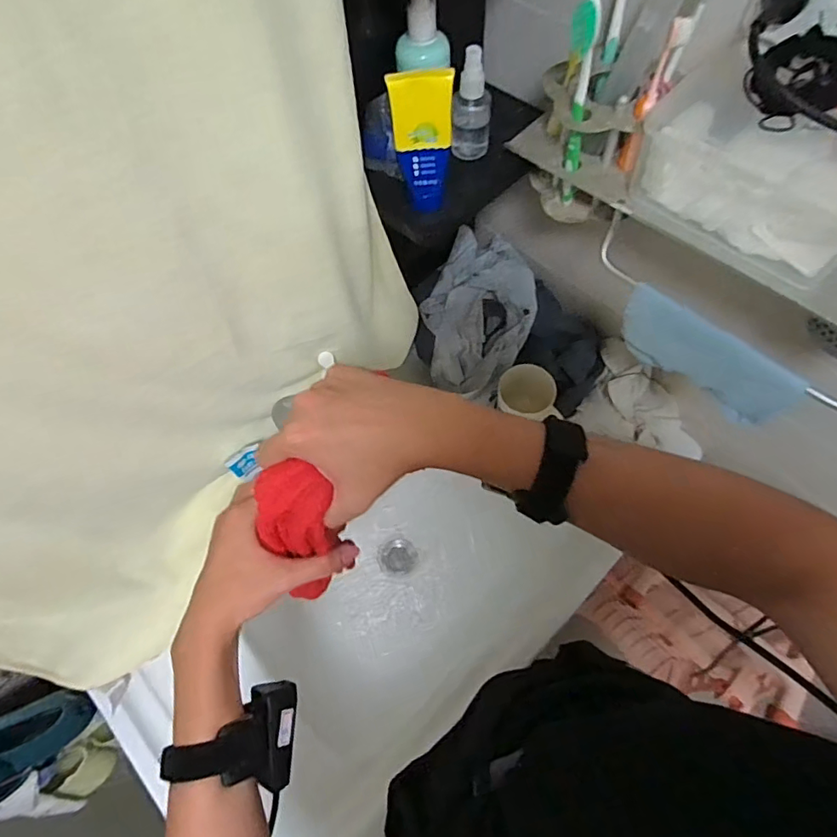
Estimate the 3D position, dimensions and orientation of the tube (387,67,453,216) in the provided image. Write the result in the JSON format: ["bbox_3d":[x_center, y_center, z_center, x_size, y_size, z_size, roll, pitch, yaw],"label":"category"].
[{"bbox_3d":[0.005,-0.238,0.462,0.052,0.111,0.029,-3,64,2],"label":"tube"}]

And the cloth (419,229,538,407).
[{"bbox_3d":[0.087,-0.141,0.778,0.145,0.132,0.201,23,67,14],"label":"cloth"}]

